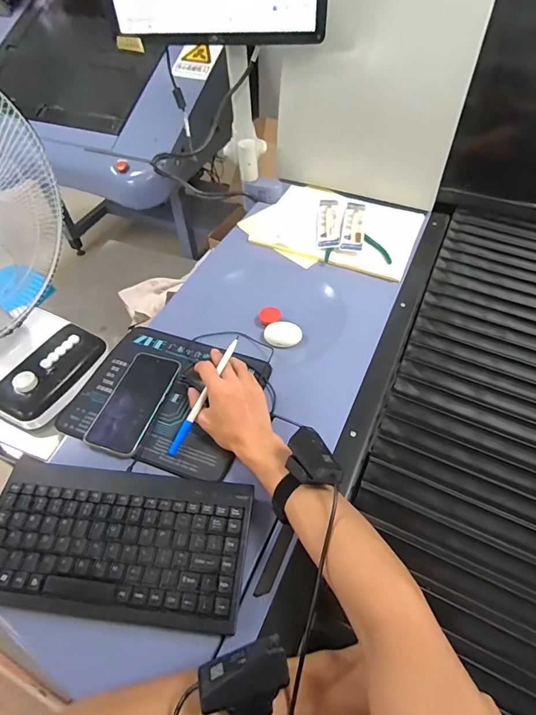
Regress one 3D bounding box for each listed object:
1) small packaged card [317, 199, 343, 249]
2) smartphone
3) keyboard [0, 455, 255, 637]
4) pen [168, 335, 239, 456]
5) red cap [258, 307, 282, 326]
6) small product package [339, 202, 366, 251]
[{"bbox_3d":[0.132,-0.289,0.826,0.048,0.014,0.185,6,52,6],"label":"small packaged card"},{"bbox_3d":[-0.190,0.062,0.558,0.076,0.017,0.161,13,54,13],"label":"smartphone"},{"bbox_3d":[-0.170,0.201,0.435,0.290,0.024,0.147,5,52,5],"label":"keyboard"},{"bbox_3d":[-0.085,0.049,0.520,0.012,0.007,0.178,26,81,21],"label":"pen"},{"bbox_3d":[0.003,-0.075,0.698,0.040,0.007,0.034,-20,54,-14],"label":"red cap"},{"bbox_3d":[0.179,-0.275,0.806,0.044,0.010,0.169,9,53,9],"label":"small product package"}]

